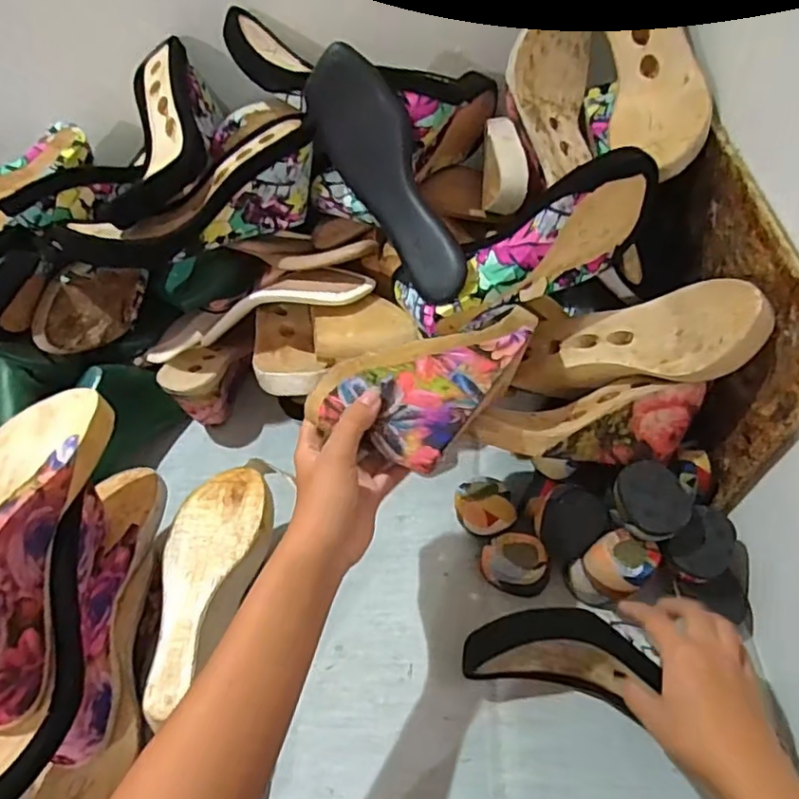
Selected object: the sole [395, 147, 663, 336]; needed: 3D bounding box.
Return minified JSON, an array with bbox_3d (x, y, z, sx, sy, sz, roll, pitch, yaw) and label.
[{"bbox_3d":[0.101,-0.131,0.511,0.229,0.067,0.083,-29,55,13],"label":"sole"}]

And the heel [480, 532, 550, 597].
[{"bbox_3d":[0.105,0.150,0.552,0.060,0.032,0.050,26,61,21],"label":"heel"}]

